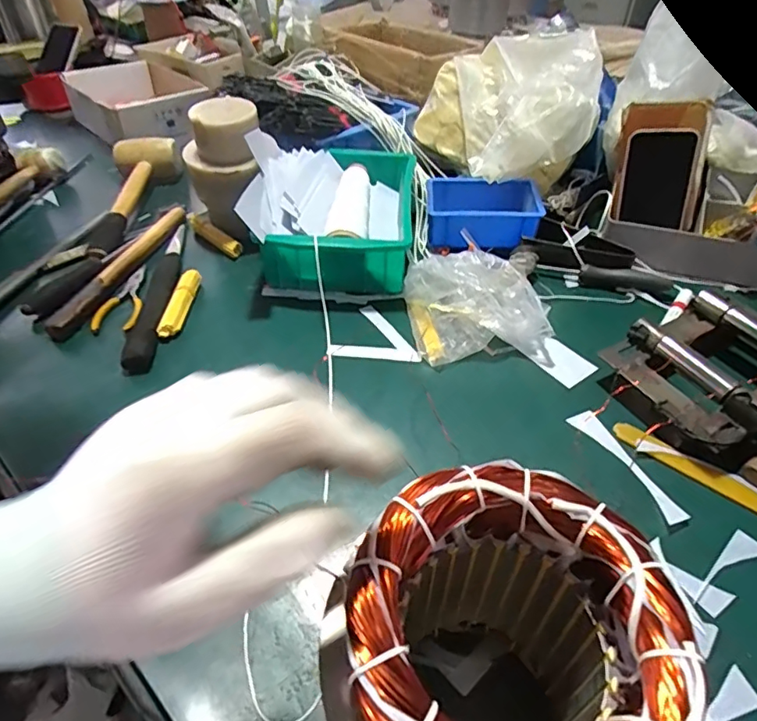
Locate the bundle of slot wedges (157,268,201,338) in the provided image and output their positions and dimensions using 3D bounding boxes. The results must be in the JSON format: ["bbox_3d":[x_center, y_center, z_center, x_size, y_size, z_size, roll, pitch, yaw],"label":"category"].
[{"bbox_3d":[-0.218,-0.065,0.581,0.017,0.019,0.092,7,45,7],"label":"bundle of slot wedges"}]

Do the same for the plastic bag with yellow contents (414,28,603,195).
[{"bbox_3d":[0.162,-0.332,0.718,0.226,0.177,0.174,7,45,7],"label":"plastic bag with yellow contents"}]

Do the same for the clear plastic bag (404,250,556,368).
[{"bbox_3d":[0.105,-0.066,0.556,0.136,0.072,0.122,-4,44,-5],"label":"clear plastic bag"}]

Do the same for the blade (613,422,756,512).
[{"bbox_3d":[0.279,0.097,0.440,0.164,0.006,0.022,28,62,26],"label":"blade"}]

